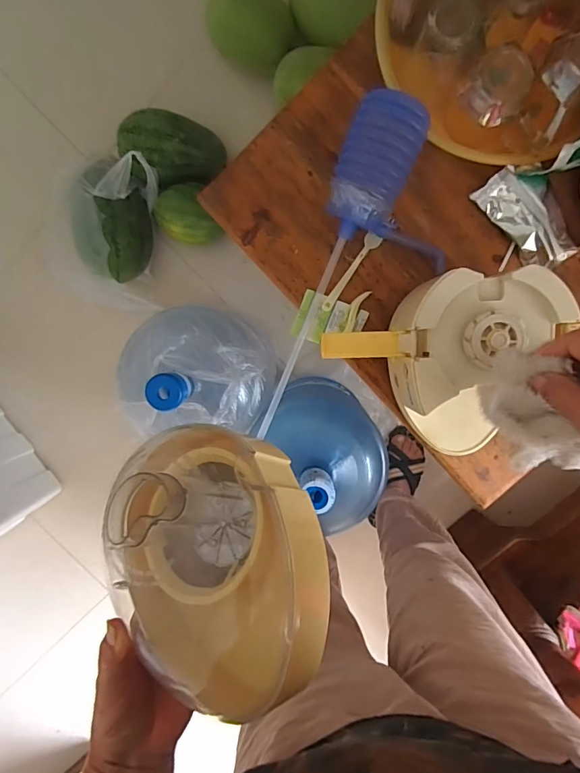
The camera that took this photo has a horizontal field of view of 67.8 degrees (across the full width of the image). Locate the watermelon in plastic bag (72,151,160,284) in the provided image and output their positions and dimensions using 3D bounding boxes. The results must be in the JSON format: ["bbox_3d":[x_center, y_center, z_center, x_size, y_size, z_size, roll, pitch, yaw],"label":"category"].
[{"bbox_3d":[-0.384,-0.373,0.960,0.133,0.140,0.262,16,98,1],"label":"watermelon in plastic bag"}]

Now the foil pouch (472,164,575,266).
[{"bbox_3d":[0.288,-0.202,0.524,0.051,0.030,0.129,-39,94,7],"label":"foil pouch"}]

